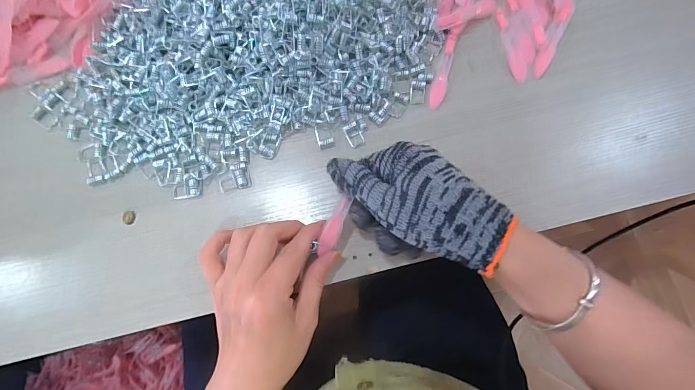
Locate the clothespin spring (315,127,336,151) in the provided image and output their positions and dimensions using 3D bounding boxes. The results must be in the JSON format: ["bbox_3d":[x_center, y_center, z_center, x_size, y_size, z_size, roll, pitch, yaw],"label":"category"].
[{"bbox_3d":[-0.020,-0.052,0.317,0.017,0.004,0.022,-10,76,-2],"label":"clothespin spring"}]

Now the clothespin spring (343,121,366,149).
[{"bbox_3d":[0.006,-0.054,0.317,0.014,0.004,0.023,-27,78,-6],"label":"clothespin spring"}]

